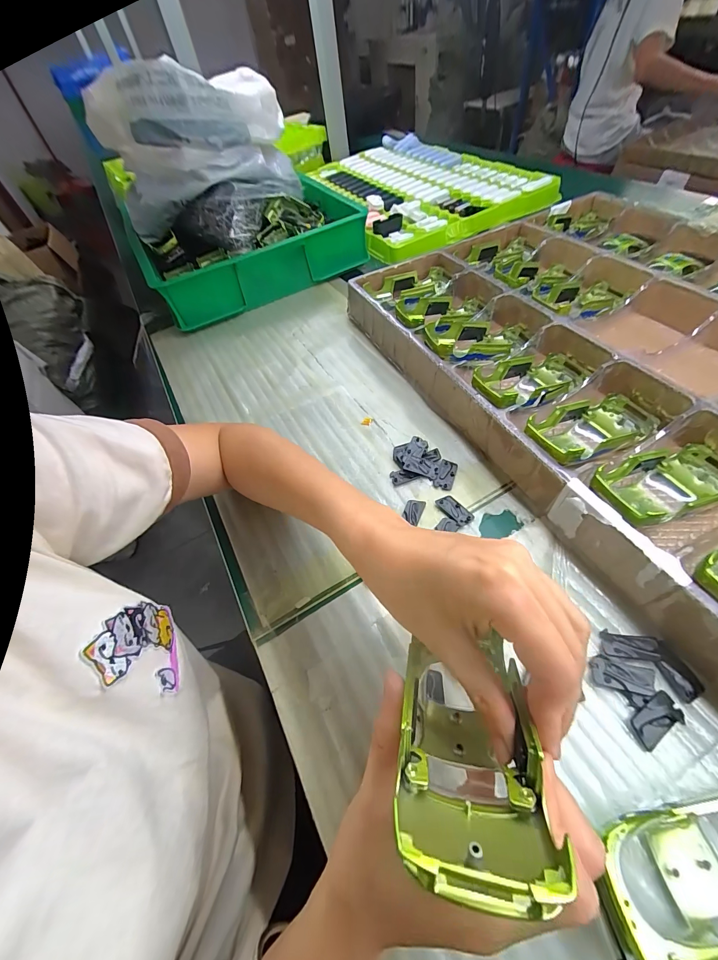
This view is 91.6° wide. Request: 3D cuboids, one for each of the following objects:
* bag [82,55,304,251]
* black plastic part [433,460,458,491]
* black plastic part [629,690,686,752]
[{"bbox_3d":[-0.263,-0.552,0.591,0.293,0.193,0.186,-26,55,-10],"label":"bag"},{"bbox_3d":[0.086,-0.005,0.345,0.017,0.007,0.030,15,59,18],"label":"black plastic part"},{"bbox_3d":[0.183,0.147,0.213,0.033,0.005,0.018,-28,56,-11],"label":"black plastic part"}]

